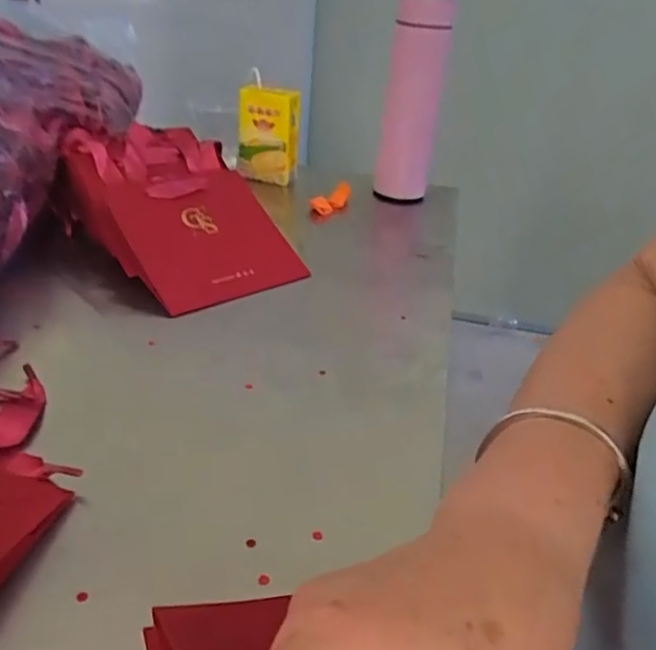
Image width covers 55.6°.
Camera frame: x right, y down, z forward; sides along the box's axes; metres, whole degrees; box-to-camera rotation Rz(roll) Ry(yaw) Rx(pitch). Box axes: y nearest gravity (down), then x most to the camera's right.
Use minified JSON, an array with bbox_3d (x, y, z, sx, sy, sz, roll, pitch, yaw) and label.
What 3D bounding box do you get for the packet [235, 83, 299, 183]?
[{"bbox_3d":[-0.075,-0.239,0.782,0.073,0.111,0.034,4,31,-4],"label":"packet"}]

